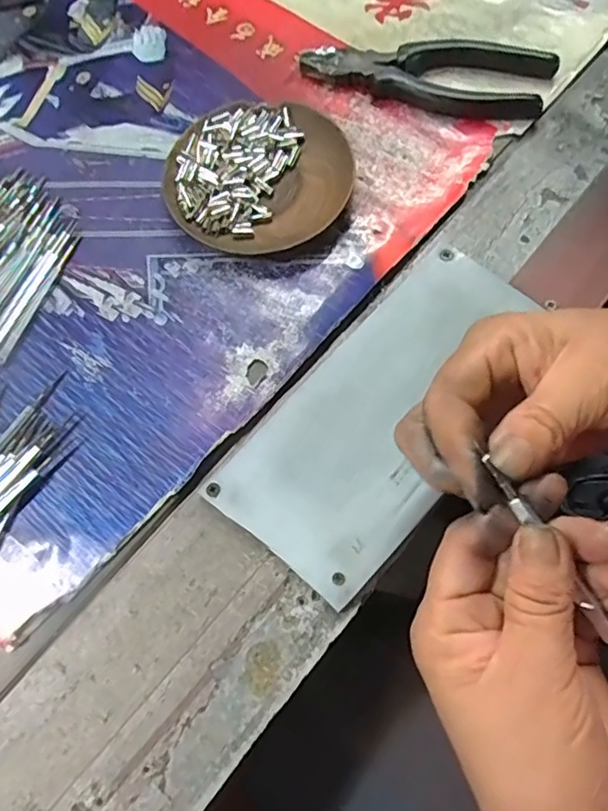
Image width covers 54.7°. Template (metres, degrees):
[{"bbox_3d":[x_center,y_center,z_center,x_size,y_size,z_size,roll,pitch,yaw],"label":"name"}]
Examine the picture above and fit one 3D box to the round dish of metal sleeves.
[{"bbox_3d":[-0.028,-0.141,0.366,0.110,0.017,0.107,-1,70,2],"label":"round dish of metal sleeves"}]

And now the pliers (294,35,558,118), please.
[{"bbox_3d":[0.081,-0.224,0.392,0.160,0.020,0.056,13,71,7],"label":"pliers"}]

